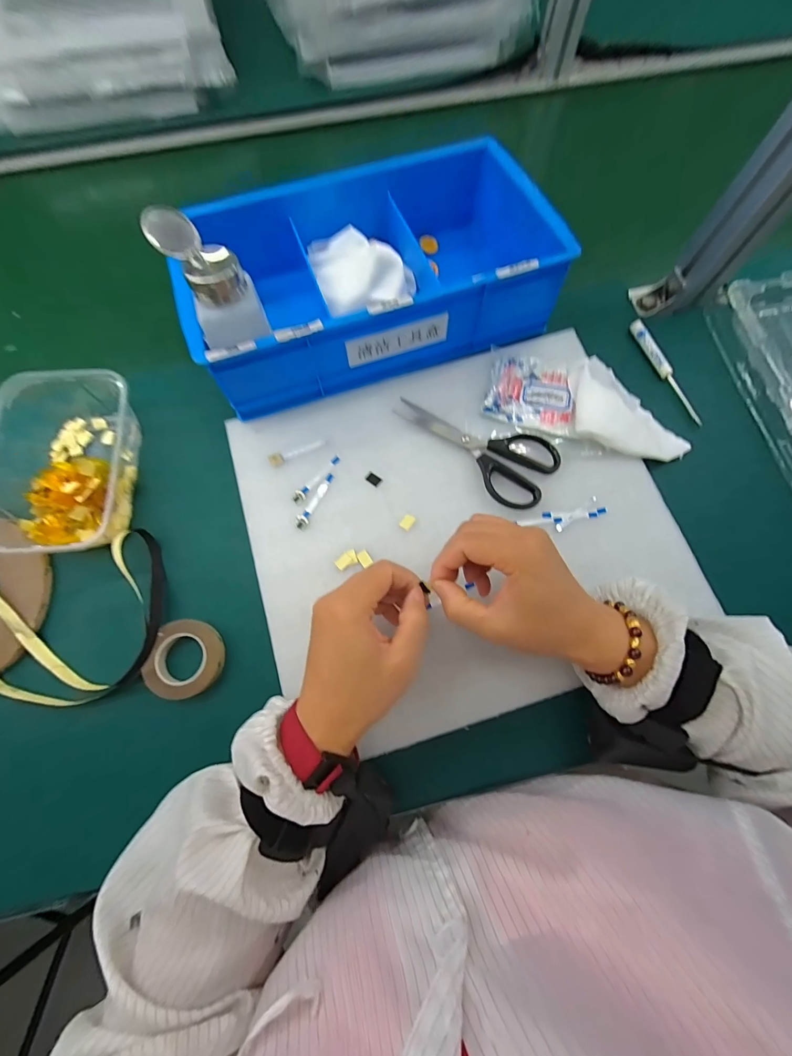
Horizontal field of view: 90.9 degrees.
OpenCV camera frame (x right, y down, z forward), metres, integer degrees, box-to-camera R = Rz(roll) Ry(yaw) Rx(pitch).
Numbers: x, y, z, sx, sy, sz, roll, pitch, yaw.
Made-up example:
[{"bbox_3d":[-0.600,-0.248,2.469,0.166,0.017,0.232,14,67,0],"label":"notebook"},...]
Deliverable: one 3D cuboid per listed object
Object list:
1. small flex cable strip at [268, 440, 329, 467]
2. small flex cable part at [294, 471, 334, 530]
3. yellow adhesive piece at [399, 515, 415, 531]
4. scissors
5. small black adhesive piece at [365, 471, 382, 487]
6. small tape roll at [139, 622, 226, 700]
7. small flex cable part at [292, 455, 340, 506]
[{"bbox_3d":[-0.094,-0.075,0.377,0.058,0.004,0.013,-22,74,-6],"label":"small flex cable strip"},{"bbox_3d":[-0.076,-0.025,0.364,0.011,0.004,0.060,27,75,9],"label":"small flex cable part"},{"bbox_3d":[0.010,-0.006,0.357,0.010,0.004,0.014,34,76,10],"label":"yellow adhesive piece"},{"bbox_3d":[0.077,-0.085,0.375,0.157,0.005,0.072,36,77,11],"label":"scissors"},{"bbox_3d":[-0.021,-0.047,0.369,0.016,0.004,0.010,36,77,11],"label":"small black adhesive piece"},{"bbox_3d":[-0.175,0.111,0.328,0.057,0.013,0.061,0,73,1],"label":"small tape roll"},{"bbox_3d":[-0.076,-0.047,0.370,0.010,0.004,0.060,37,77,11],"label":"small flex cable part"}]

